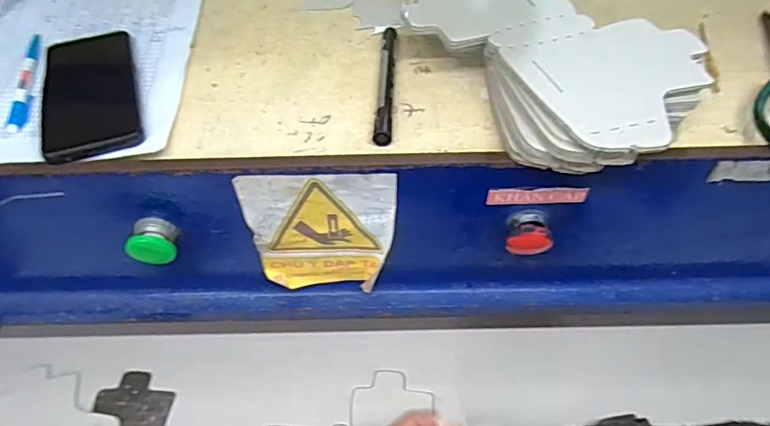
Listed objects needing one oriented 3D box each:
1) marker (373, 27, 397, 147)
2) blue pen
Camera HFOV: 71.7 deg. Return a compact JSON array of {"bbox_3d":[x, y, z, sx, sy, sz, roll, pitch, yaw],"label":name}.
[{"bbox_3d":[0.002,-0.116,0.468,0.014,0.015,0.144,2,52,3],"label":"marker"},{"bbox_3d":[-0.322,-0.121,0.479,0.012,0.012,0.135,-10,53,-7],"label":"blue pen"}]

